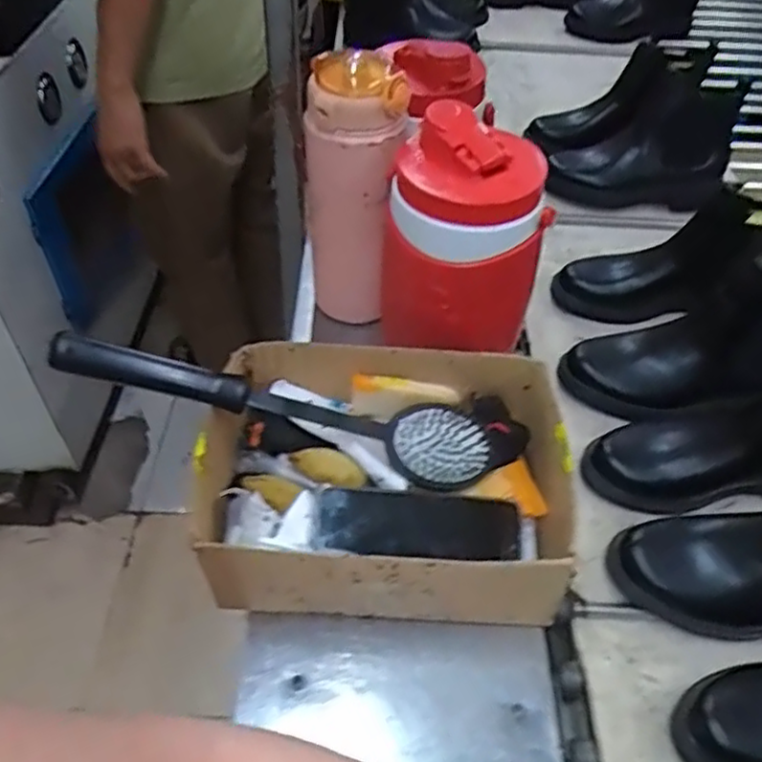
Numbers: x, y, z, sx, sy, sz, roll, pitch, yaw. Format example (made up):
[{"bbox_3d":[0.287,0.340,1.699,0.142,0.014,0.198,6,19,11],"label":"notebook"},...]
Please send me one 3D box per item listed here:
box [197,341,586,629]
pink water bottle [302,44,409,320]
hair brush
[{"bbox_3d":[0.001,0.085,0.573,0.279,0.122,0.203,1,44,1],"label":"box"},{"bbox_3d":[-0.027,-0.174,0.694,0.093,0.263,0.087,-1,44,-2],"label":"pink water bottle"},{"bbox_3d":[-0.079,0.020,0.556,0.358,0.048,0.053,15,44,-8],"label":"hair brush"}]

